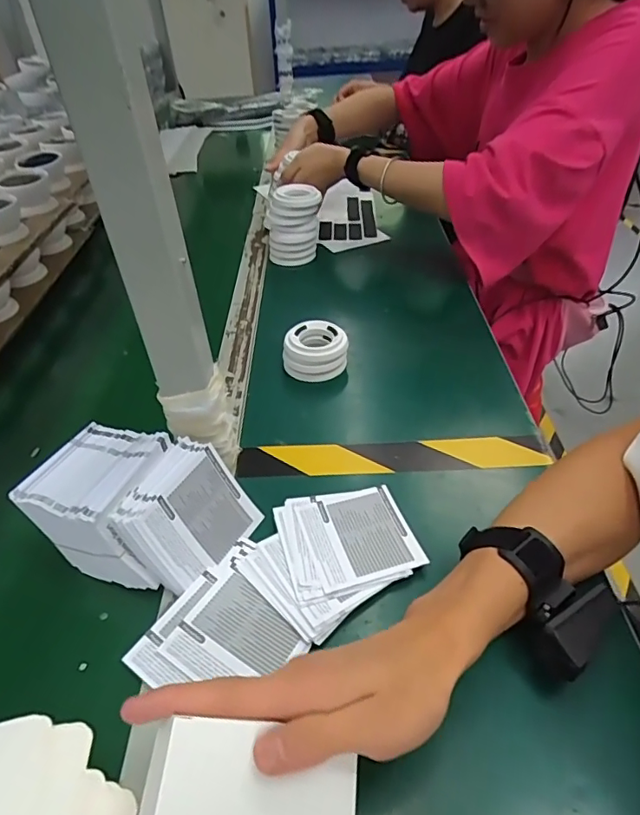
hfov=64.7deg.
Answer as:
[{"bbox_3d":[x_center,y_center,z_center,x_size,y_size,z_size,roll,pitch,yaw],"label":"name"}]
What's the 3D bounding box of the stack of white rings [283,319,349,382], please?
[{"bbox_3d":[-0.003,-0.064,0.593,0.073,0.050,0.065,7,43,10],"label":"stack of white rings"}]

